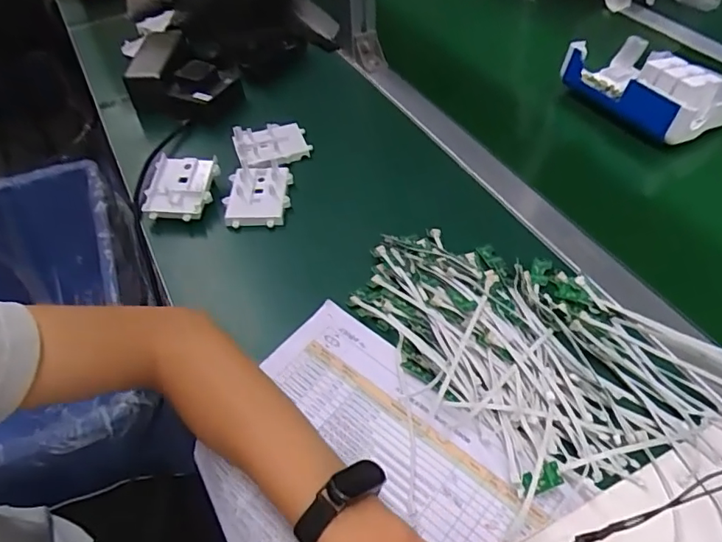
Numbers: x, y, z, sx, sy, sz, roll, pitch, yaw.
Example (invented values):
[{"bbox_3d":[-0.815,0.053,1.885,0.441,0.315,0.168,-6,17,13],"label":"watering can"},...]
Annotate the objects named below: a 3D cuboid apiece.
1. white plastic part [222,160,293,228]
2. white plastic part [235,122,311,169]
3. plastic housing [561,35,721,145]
[{"bbox_3d":[-0.112,-0.085,0.579,0.067,0.019,0.087,-2,50,2],"label":"white plastic part"},{"bbox_3d":[-0.108,-0.154,0.629,0.086,0.032,0.064,-24,51,-14],"label":"white plastic part"},{"bbox_3d":[0.367,-0.239,0.665,0.137,0.059,0.180,-24,52,-16],"label":"plastic housing"}]

